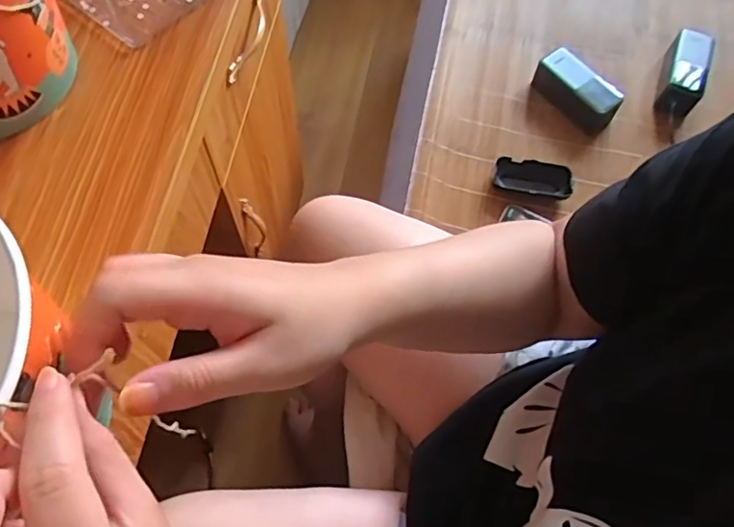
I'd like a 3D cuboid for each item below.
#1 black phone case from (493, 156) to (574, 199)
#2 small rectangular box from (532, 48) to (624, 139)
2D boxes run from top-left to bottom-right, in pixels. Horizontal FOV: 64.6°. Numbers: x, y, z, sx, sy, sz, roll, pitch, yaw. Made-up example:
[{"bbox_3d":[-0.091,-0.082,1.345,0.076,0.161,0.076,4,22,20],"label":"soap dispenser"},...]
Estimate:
[{"bbox_3d":[0.244,-0.127,0.850,0.112,0.014,0.051,15,65,5],"label":"black phone case"},{"bbox_3d":[0.333,-0.274,0.920,0.067,0.050,0.142,-36,71,-18],"label":"small rectangular box"}]

